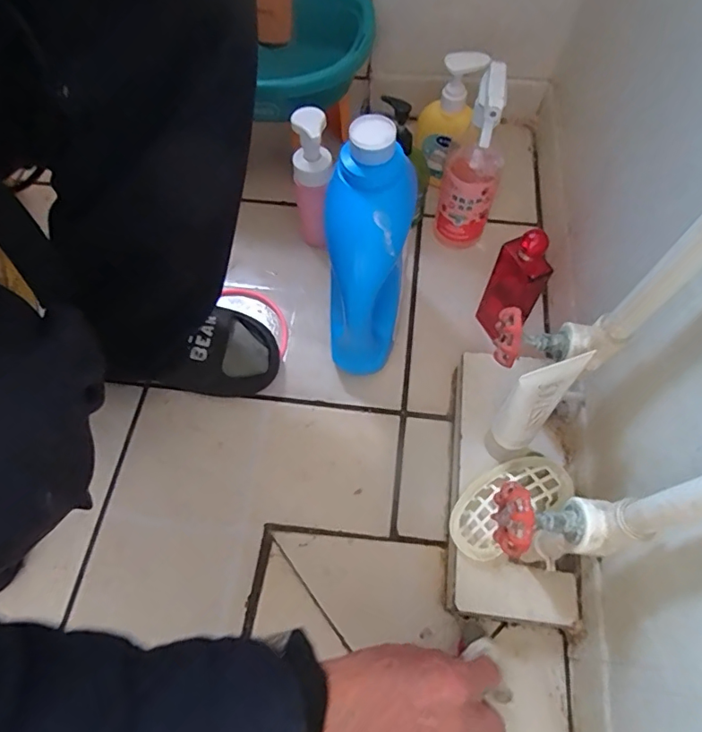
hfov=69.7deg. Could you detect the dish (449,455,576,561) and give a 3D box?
[{"bbox_3d":[0.149,0.126,0.478,0.124,0.036,0.062,-31,65,-15],"label":"dish"}]

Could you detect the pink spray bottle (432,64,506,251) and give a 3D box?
[{"bbox_3d":[0.142,-0.228,0.597,0.065,0.242,0.094,11,62,8],"label":"pink spray bottle"}]

